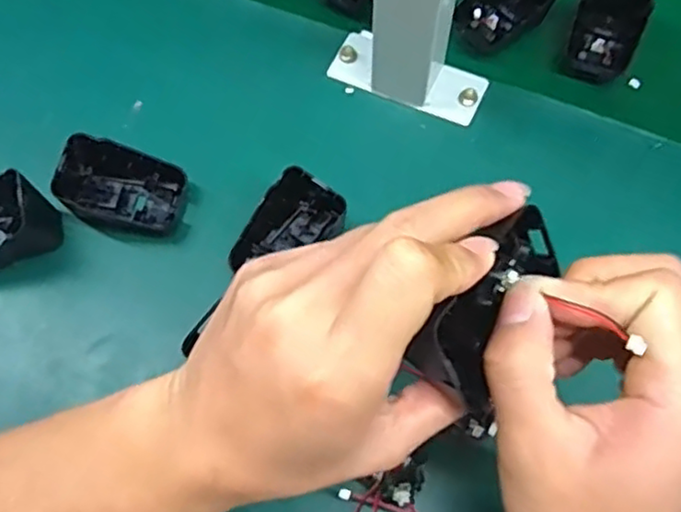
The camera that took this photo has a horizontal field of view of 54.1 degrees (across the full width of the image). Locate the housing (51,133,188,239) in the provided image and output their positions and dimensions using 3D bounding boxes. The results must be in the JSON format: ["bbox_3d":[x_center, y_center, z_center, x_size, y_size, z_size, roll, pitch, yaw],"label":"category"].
[{"bbox_3d":[-0.135,-0.043,0.415,0.066,0.045,0.048,11,68,6],"label":"housing"}]

